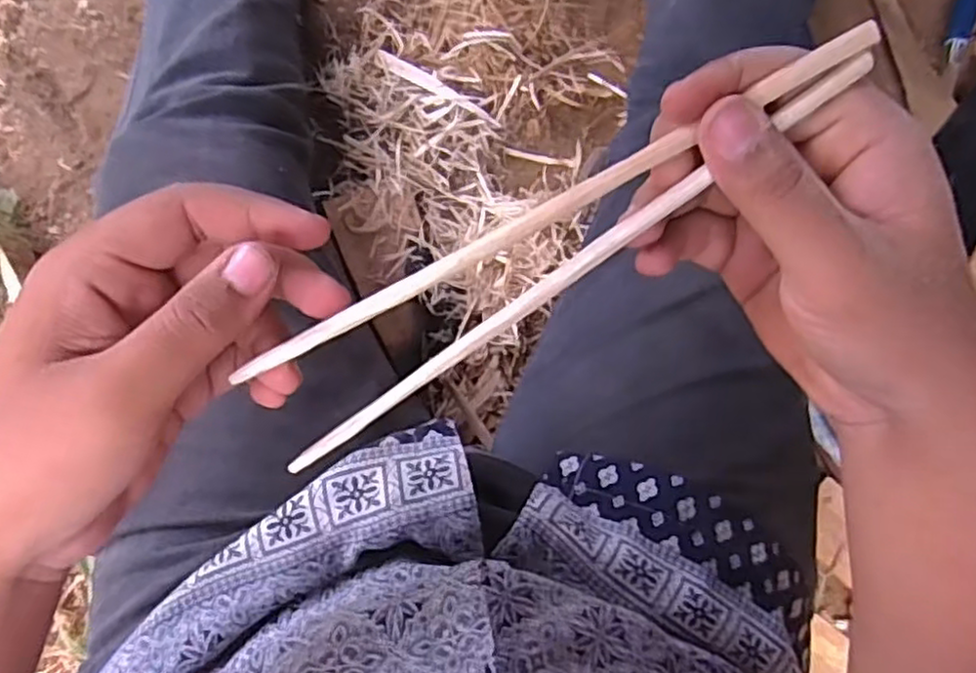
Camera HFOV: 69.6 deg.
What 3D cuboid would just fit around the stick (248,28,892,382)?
[{"bbox_3d":[0.018,-0.039,0.226,0.225,0.005,0.008,-28,84,6],"label":"stick"}]

